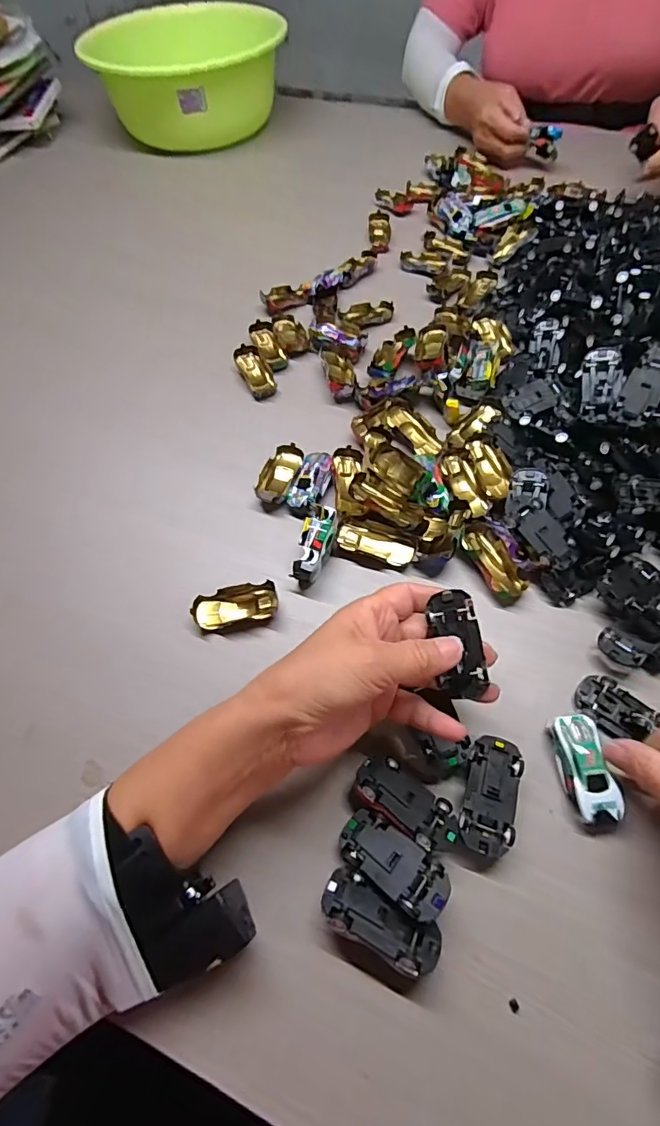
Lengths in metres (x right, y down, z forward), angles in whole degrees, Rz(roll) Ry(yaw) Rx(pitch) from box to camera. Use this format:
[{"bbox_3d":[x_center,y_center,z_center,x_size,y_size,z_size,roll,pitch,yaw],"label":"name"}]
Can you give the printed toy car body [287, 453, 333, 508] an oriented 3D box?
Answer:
[{"bbox_3d":[-0.015,-0.070,0.436,0.028,0.018,0.058,19,62,14],"label":"printed toy car body"}]

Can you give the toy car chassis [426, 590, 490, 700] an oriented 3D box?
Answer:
[{"bbox_3d":[0.078,0.049,0.305,0.027,0.011,0.064,-3,73,1],"label":"toy car chassis"}]

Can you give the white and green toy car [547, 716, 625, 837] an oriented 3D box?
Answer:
[{"bbox_3d":[0.157,0.129,0.308,0.028,0.017,0.067,-8,64,-2],"label":"white and green toy car"}]

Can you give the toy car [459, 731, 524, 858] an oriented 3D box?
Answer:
[{"bbox_3d":[0.097,0.142,0.306,0.031,0.022,0.064,14,61,11],"label":"toy car"}]

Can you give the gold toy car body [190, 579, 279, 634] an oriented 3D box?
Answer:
[{"bbox_3d":[-0.071,0.033,0.381,0.063,0.017,0.030,-12,59,-4],"label":"gold toy car body"}]

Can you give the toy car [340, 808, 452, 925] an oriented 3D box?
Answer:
[{"bbox_3d":[0.036,0.172,0.287,0.064,0.028,0.030,32,66,20],"label":"toy car"}]

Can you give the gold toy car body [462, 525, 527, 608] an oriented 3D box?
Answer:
[{"bbox_3d":[0.127,-0.001,0.390,0.031,0.017,0.068,-22,61,-10],"label":"gold toy car body"}]

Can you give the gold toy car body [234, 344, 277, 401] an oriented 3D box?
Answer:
[{"bbox_3d":[-0.077,-0.197,0.521,0.029,0.026,0.062,-22,61,-10],"label":"gold toy car body"}]

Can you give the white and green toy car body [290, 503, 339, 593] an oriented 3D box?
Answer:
[{"bbox_3d":[-0.011,-0.014,0.393,0.023,0.028,0.064,13,74,11],"label":"white and green toy car body"}]

